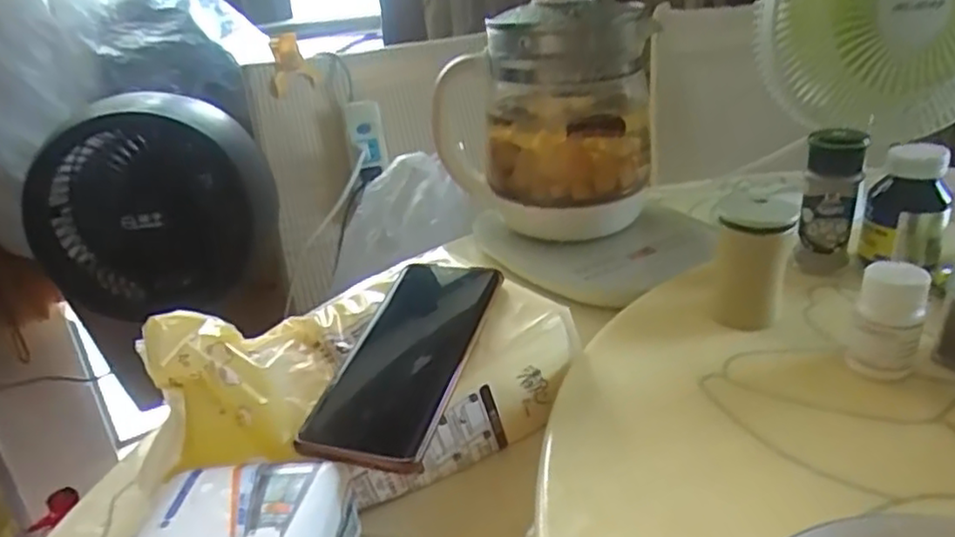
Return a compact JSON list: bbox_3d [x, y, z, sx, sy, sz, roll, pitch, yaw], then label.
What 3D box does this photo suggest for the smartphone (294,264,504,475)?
[{"bbox_3d":[-0.043,0.052,0.419,0.079,0.014,0.162,6,41,19],"label":"smartphone"}]

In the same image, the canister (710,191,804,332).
[{"bbox_3d":[0.195,-0.008,0.479,0.045,0.090,0.054,12,31,30],"label":"canister"}]

